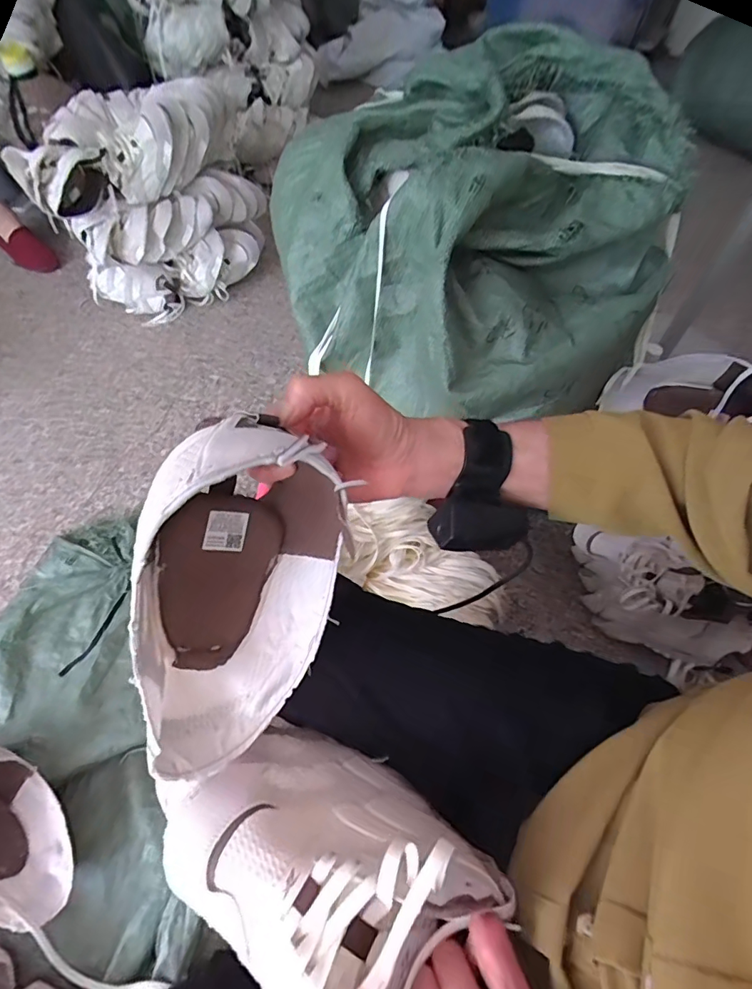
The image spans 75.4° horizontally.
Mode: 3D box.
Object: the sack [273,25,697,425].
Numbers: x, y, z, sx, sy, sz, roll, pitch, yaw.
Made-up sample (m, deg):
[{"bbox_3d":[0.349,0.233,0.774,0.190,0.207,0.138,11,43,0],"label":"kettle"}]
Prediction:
[{"bbox_3d":[0.116,-0.301,0.675,0.425,0.379,0.454,-34,66,-21],"label":"sack"}]

